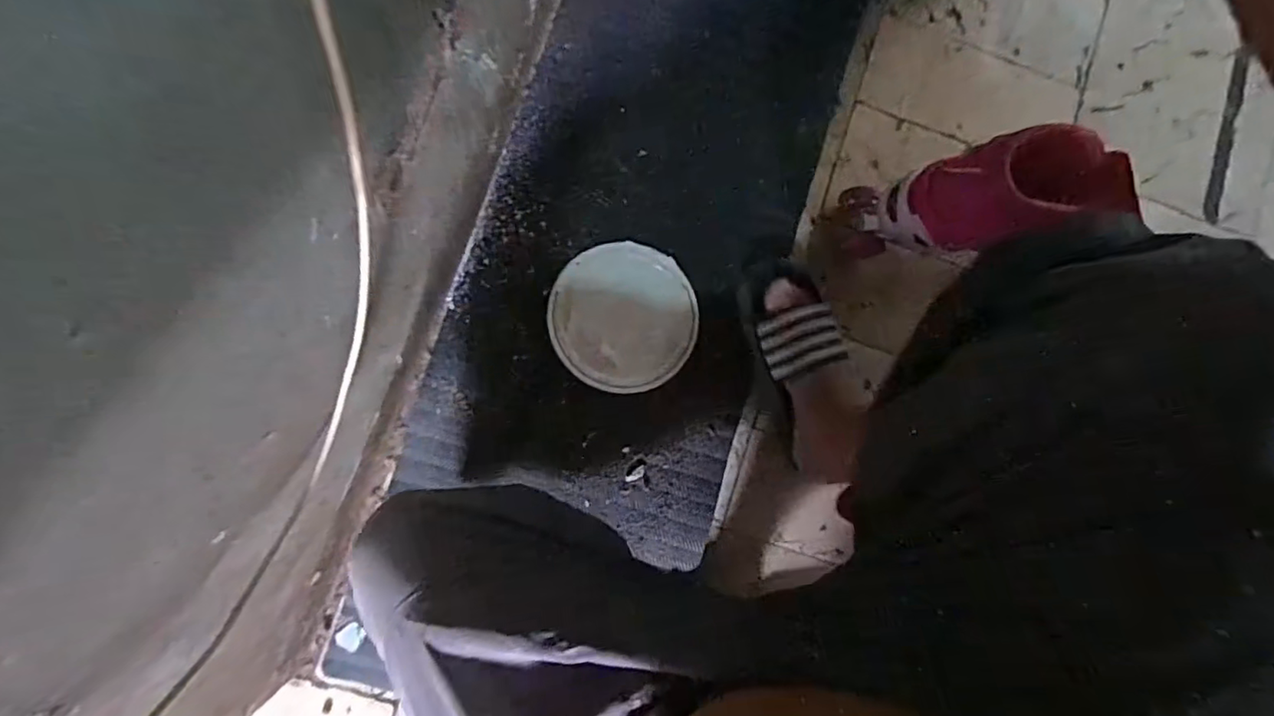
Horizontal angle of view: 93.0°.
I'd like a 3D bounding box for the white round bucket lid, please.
[{"bbox_3d":[-0.016,-0.051,0.725,0.172,0.018,0.172,1,85,-7],"label":"white round bucket lid"}]

